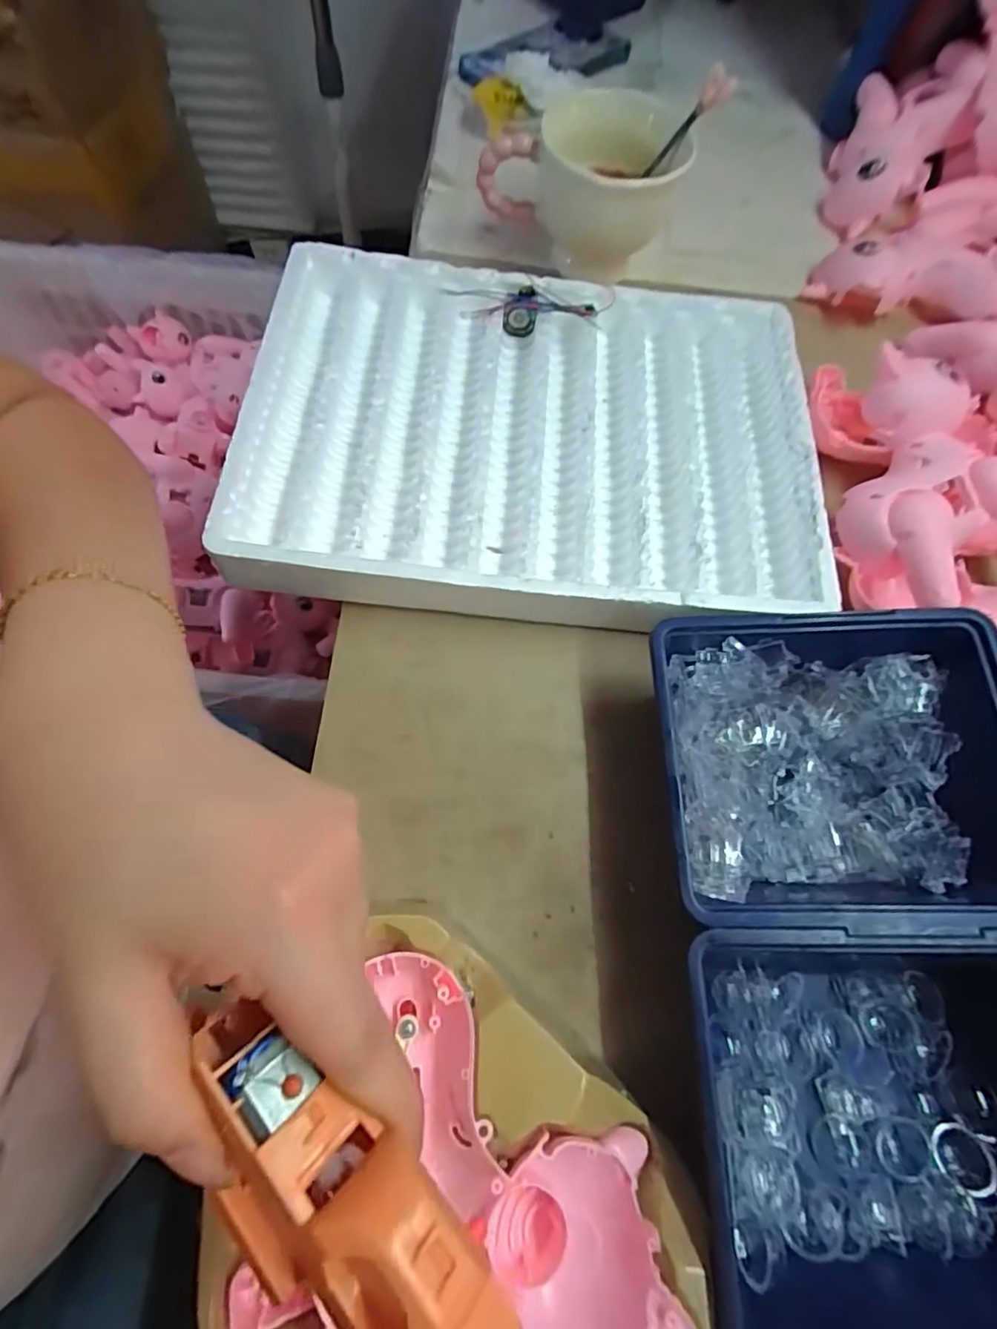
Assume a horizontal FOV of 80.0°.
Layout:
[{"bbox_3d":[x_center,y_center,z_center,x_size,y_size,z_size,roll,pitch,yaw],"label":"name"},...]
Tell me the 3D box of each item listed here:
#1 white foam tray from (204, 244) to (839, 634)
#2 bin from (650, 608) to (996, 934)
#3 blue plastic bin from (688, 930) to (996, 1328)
[{"bbox_3d":[0.023,-0.148,0.372,0.339,0.045,0.255,5,70,-1],"label":"white foam tray"},{"bbox_3d":[0.161,0.051,0.296,0.168,0.069,0.143,1,70,-2],"label":"bin"},{"bbox_3d":[0.163,0.185,0.244,0.168,0.070,0.146,1,70,-3],"label":"blue plastic bin"}]

